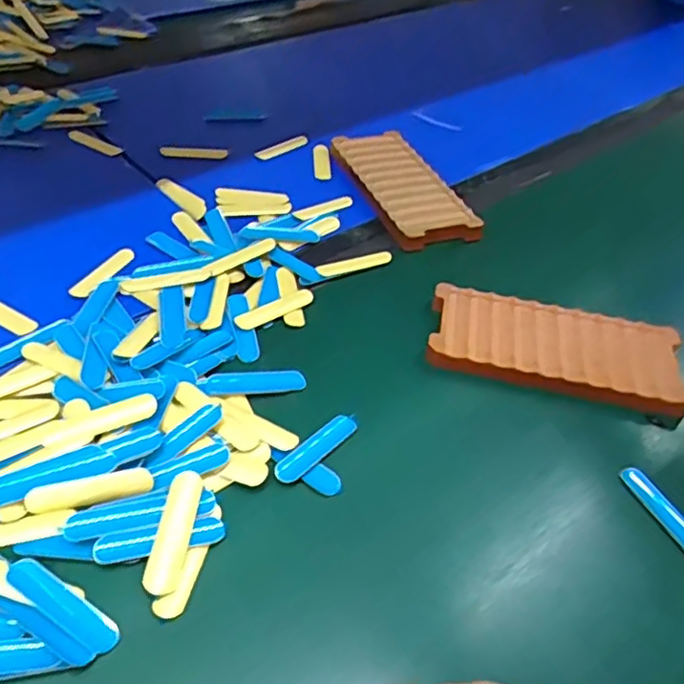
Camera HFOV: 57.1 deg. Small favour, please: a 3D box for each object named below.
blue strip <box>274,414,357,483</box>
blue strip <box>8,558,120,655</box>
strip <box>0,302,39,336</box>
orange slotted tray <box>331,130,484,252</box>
[{"bbox_3d":[-0.015,0.062,0.368,0.016,0.004,0.059,35,51,25],"label":"blue strip"},{"bbox_3d":[-0.129,0.121,0.290,0.061,0.004,0.014,26,48,18],"label":"blue strip"},{"bbox_3d":[-0.231,-0.021,0.421,0.062,0.004,0.015,25,48,18],"label":"strip"},{"bbox_3d":[0.053,-0.140,0.567,0.073,0.017,0.166,-13,48,-19],"label":"orange slotted tray"}]

